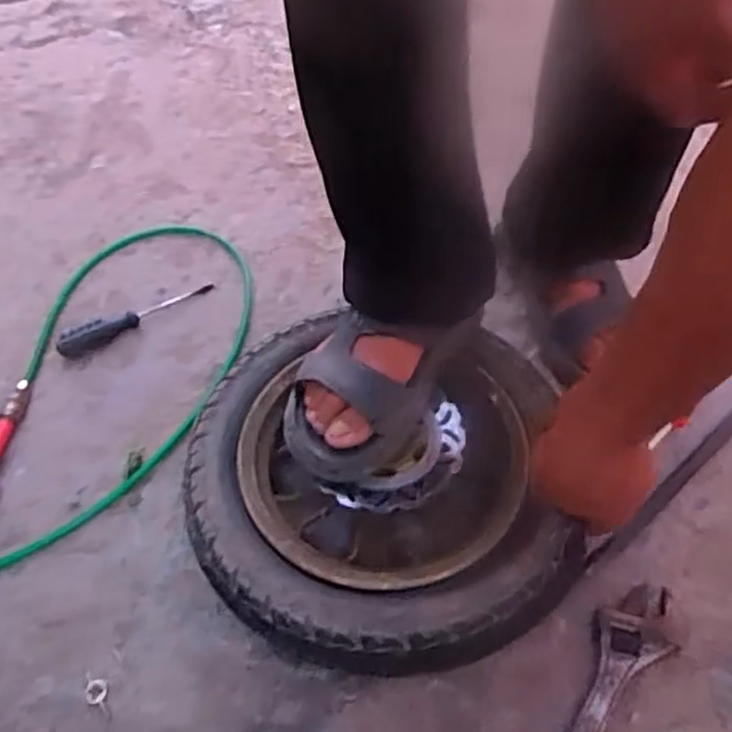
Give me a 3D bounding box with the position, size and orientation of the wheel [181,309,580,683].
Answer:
[{"bbox_3d":[0.010,0.110,0.676,0.340,0.105,0.335,0,53,0],"label":"wheel"}]

